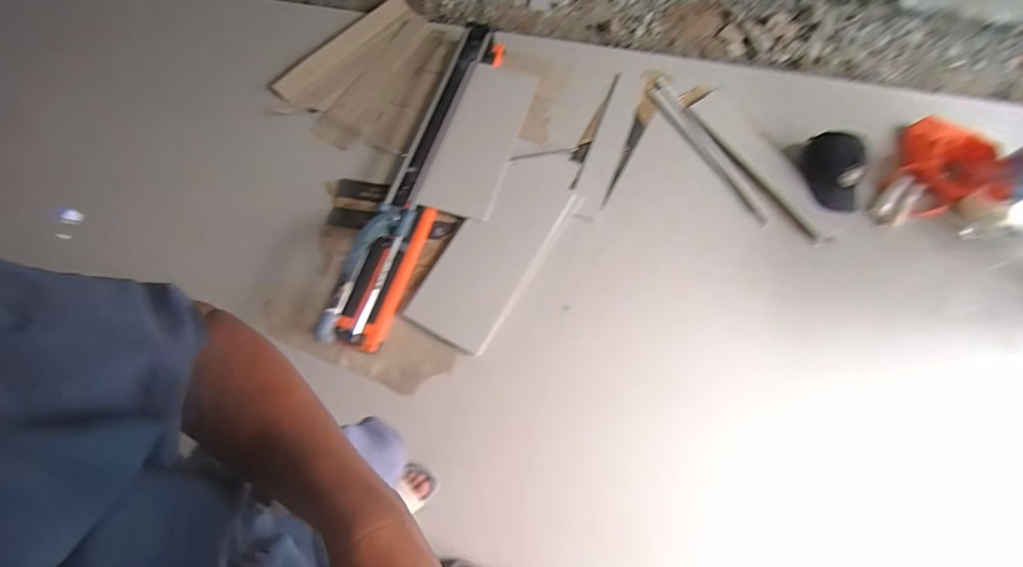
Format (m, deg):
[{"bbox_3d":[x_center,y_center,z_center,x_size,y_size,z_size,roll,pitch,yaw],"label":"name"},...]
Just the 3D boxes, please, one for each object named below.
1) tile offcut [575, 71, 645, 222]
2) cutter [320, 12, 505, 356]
[{"bbox_3d":[0.327,-0.468,1.542,0.104,0.011,0.557,21,77,6],"label":"tile offcut"},{"bbox_3d":[-0.283,-0.385,1.435,0.195,0.197,1.210,16,71,8],"label":"cutter"}]

